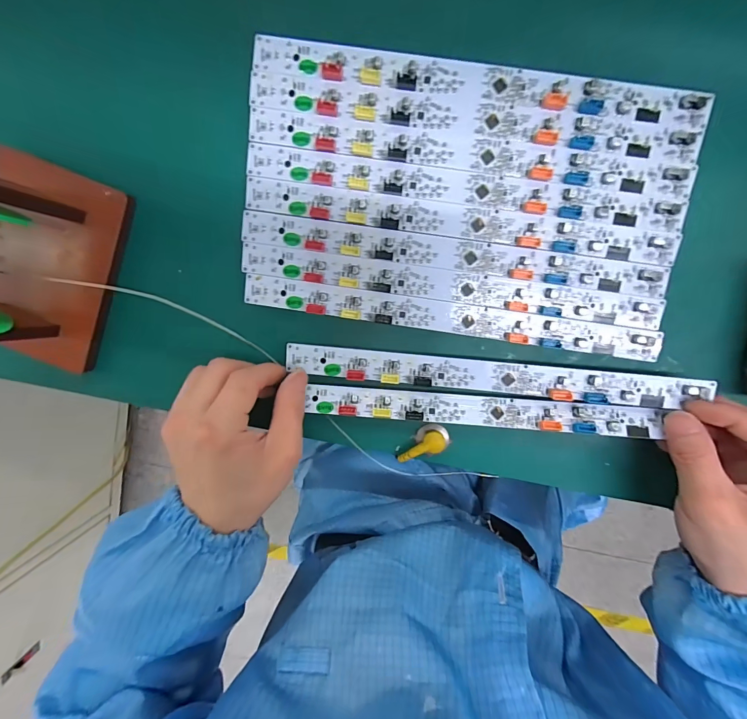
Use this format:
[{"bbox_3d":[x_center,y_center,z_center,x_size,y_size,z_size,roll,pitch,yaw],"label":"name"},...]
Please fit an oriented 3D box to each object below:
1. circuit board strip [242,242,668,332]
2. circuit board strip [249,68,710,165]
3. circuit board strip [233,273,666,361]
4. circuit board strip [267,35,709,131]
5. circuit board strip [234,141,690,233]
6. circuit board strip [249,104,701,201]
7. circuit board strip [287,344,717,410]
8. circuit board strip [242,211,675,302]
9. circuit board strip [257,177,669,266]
[{"bbox_3d":[0.051,-0.050,0.247,0.286,0.004,0.022,9,99,2],"label":"circuit board strip"},{"bbox_3d":[0.063,-0.155,0.230,0.286,0.004,0.022,9,99,2],"label":"circuit board strip"},{"bbox_3d":[0.052,-0.028,0.249,0.287,0.006,0.021,8,99,2],"label":"circuit board strip"},{"bbox_3d":[0.066,-0.177,0.226,0.284,0.004,0.022,9,99,2],"label":"circuit board strip"},{"bbox_3d":[0.058,-0.114,0.237,0.285,0.005,0.022,9,99,2],"label":"circuit board strip"},{"bbox_3d":[0.061,-0.136,0.233,0.285,0.004,0.024,9,99,2],"label":"circuit board strip"},{"bbox_3d":[0.077,0.013,0.250,0.279,0.009,0.024,5,99,6],"label":"circuit board strip"},{"bbox_3d":[0.053,-0.070,0.244,0.287,0.005,0.022,9,99,2],"label":"circuit board strip"},{"bbox_3d":[0.056,-0.092,0.240,0.286,0.004,0.022,9,99,2],"label":"circuit board strip"}]

